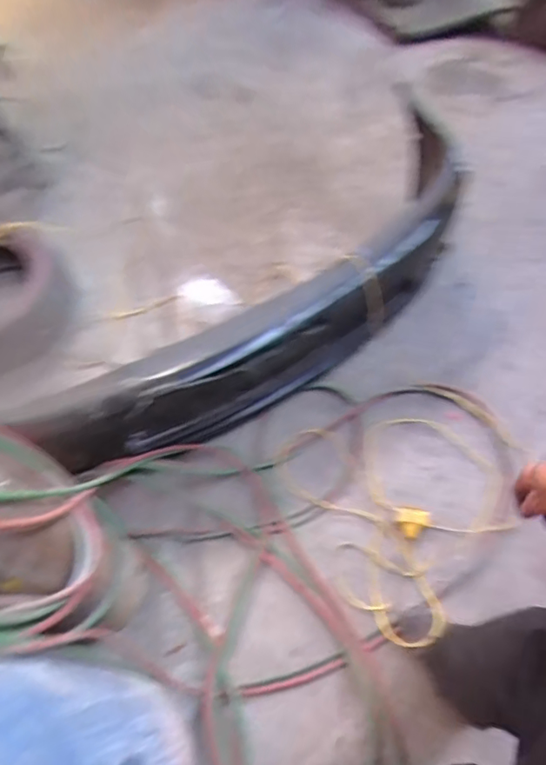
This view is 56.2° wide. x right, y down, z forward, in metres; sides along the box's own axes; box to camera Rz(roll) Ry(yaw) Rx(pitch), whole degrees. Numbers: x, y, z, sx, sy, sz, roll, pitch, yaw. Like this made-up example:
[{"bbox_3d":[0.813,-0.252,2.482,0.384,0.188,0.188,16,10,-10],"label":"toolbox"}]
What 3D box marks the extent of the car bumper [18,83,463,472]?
[{"bbox_3d":[0.021,-0.169,1.398,0.409,0.309,1.253,36,70,23],"label":"car bumper"}]

